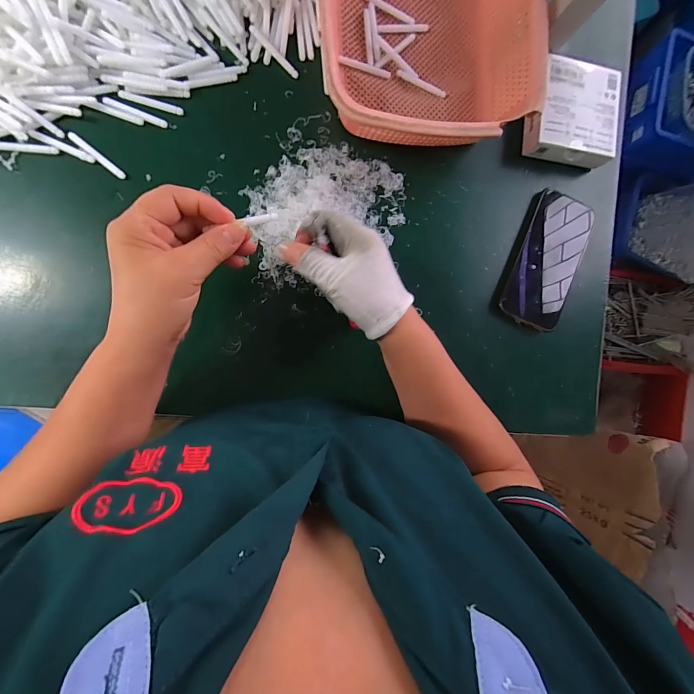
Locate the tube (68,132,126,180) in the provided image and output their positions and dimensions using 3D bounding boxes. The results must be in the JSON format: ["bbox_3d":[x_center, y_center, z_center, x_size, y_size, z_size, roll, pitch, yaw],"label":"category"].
[{"bbox_3d":[-0.243,-0.186,0.331,0.060,0.004,0.008,39,86,-8],"label":"tube"}]

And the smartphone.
[{"bbox_3d":[0.240,-0.104,0.401,0.074,0.015,0.161,21,87,-4],"label":"smartphone"}]

